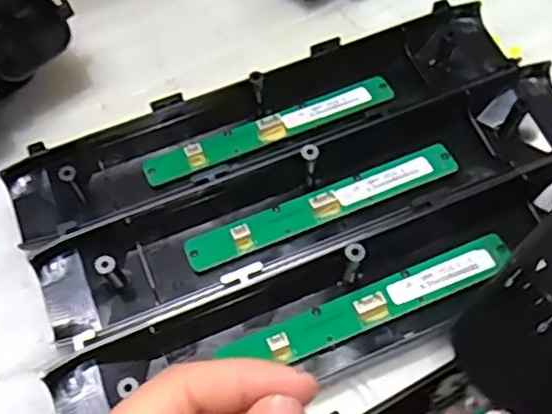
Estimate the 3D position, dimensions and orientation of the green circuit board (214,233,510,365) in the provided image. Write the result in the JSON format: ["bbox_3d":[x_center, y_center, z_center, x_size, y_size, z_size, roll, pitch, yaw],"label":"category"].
[{"bbox_3d":[0.042,0.043,0.292,0.129,0.013,0.020,-21,57,-9],"label":"green circuit board"}]

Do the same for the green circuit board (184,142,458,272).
[{"bbox_3d":[0.022,-0.002,0.322,0.136,0.007,0.019,-20,57,-8],"label":"green circuit board"}]

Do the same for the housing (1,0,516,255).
[{"bbox_3d":[-0.003,-0.045,0.355,0.274,0.025,0.058,-22,57,-10],"label":"housing"}]

